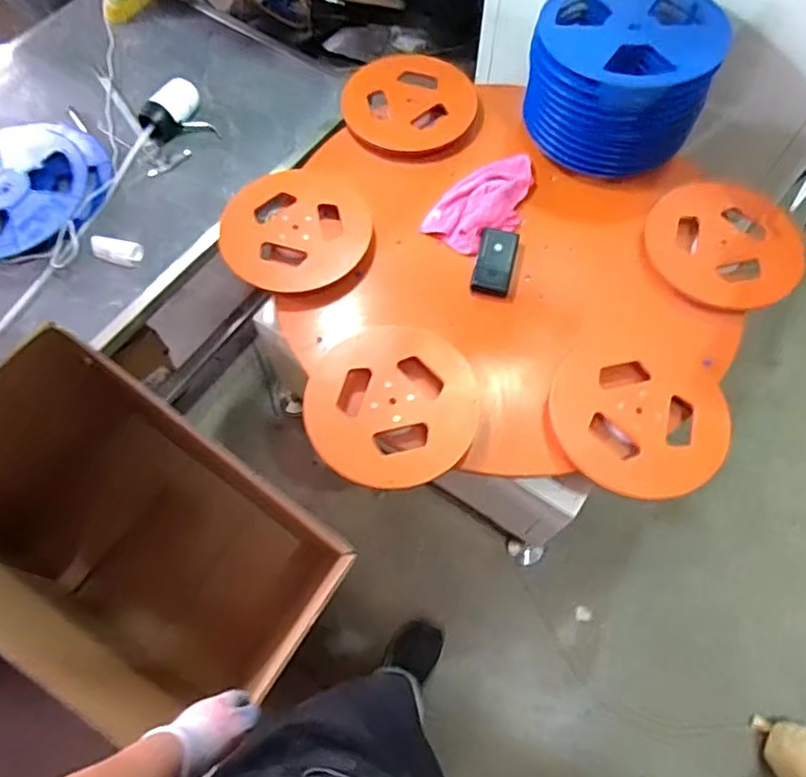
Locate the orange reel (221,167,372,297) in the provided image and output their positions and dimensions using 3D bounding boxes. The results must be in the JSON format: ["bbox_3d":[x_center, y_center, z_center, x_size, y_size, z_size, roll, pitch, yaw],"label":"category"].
[{"bbox_3d":[-0.205,-0.303,1.098,0.264,0.031,0.279,1,66,-1],"label":"orange reel"}]

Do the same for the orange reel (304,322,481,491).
[{"bbox_3d":[-0.019,0.019,0.956,0.264,0.028,0.282,1,66,-1],"label":"orange reel"}]

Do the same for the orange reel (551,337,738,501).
[{"bbox_3d":[0.374,0.037,0.943,0.263,0.038,0.256,1,66,-1],"label":"orange reel"}]

